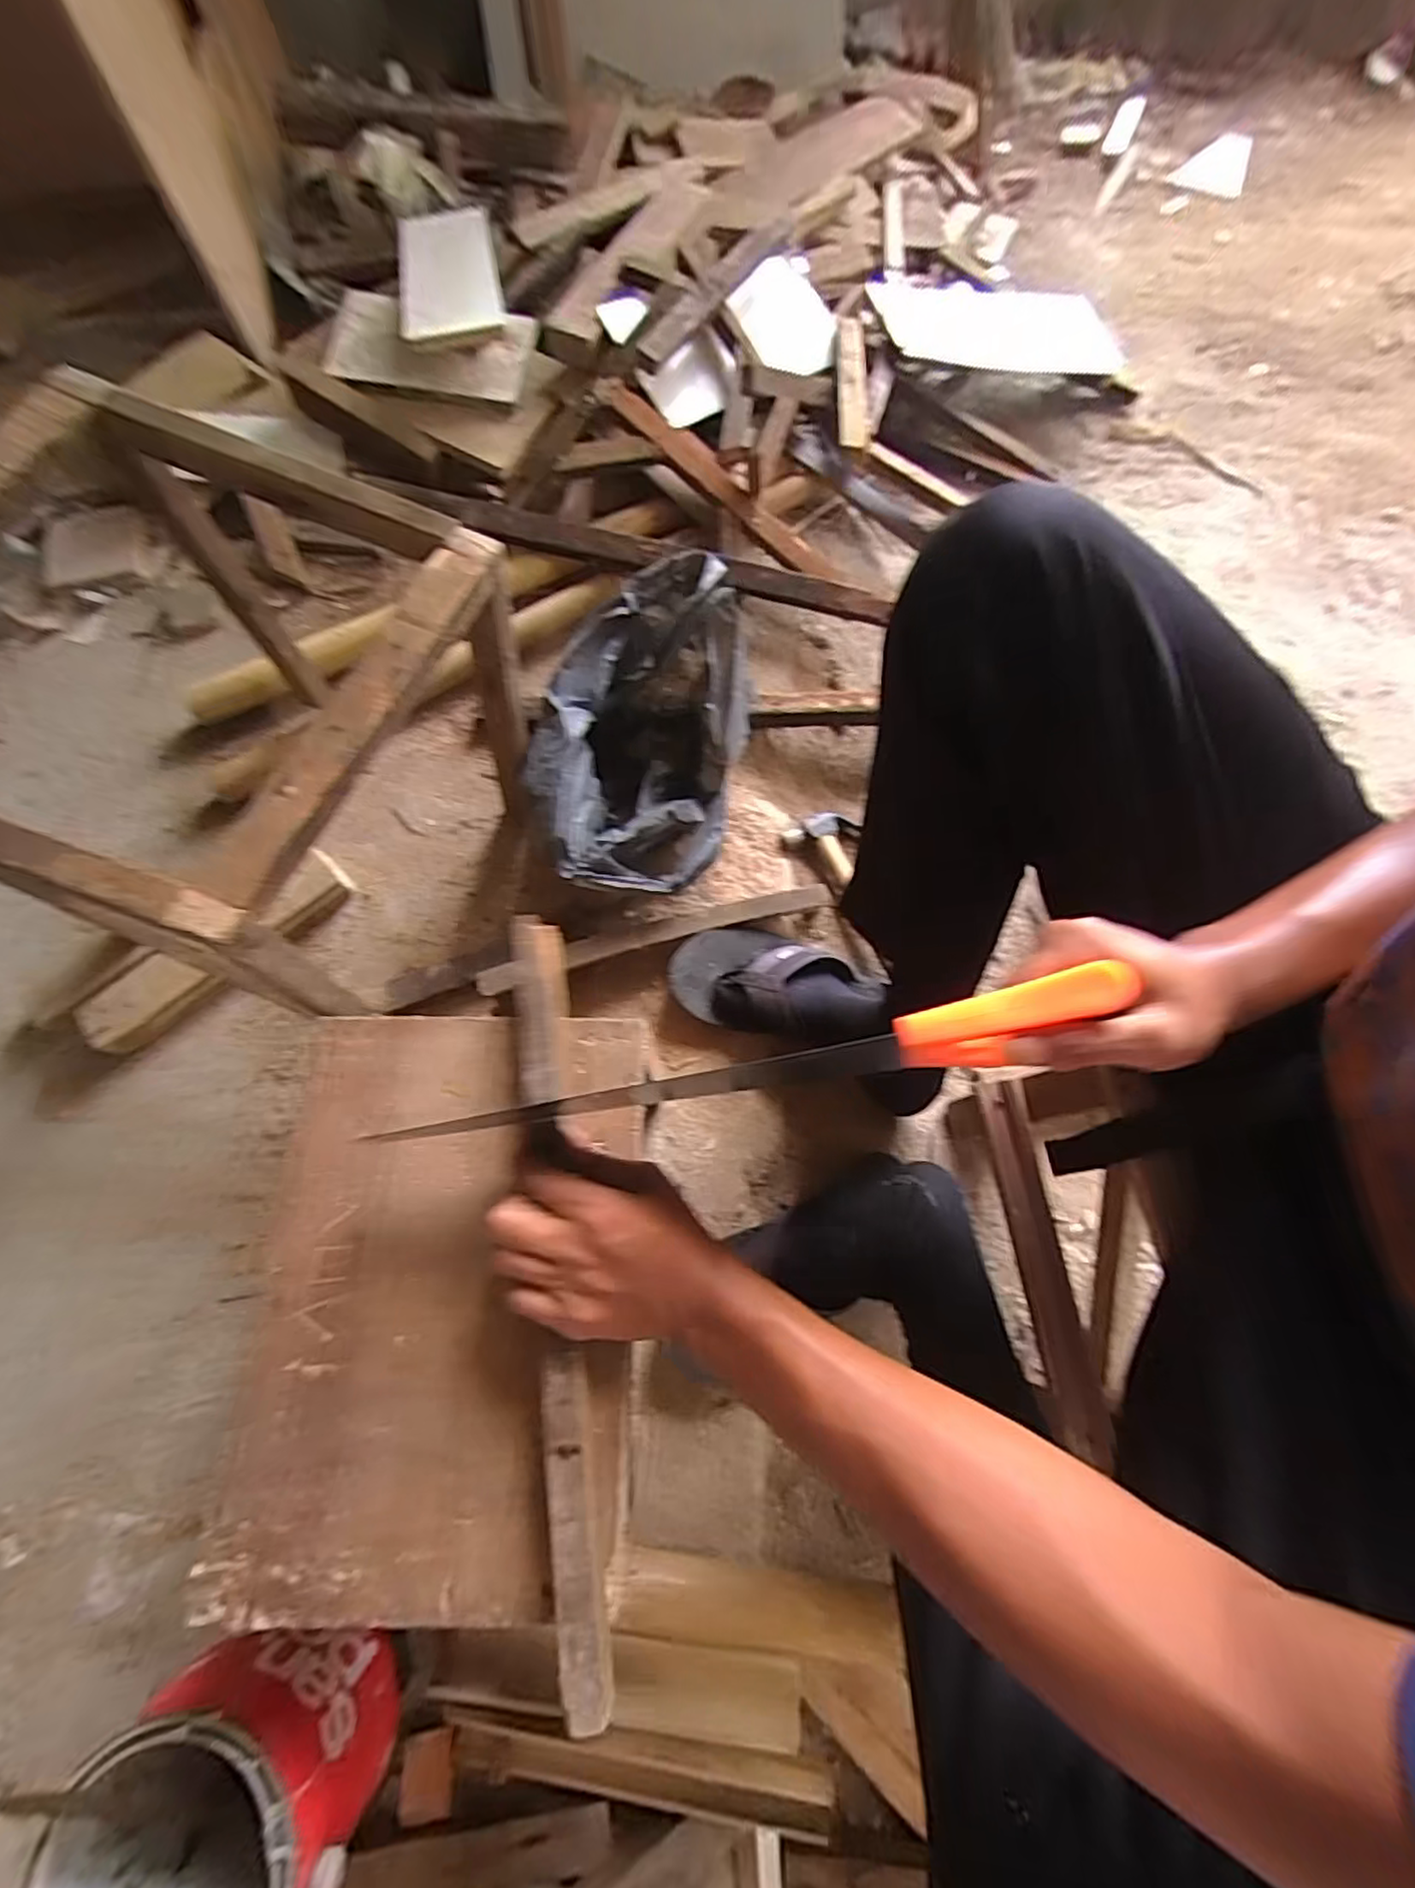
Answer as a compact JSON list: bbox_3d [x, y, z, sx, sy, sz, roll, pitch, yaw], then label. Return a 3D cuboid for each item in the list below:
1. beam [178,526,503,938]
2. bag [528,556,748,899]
[{"bbox_3d":[-0.212,-0.138,0.402,0.039,0.018,0.298,19,71,7],"label":"beam"},{"bbox_3d":[-0.063,-0.202,0.691,0.191,0.175,0.324,14,70,5],"label":"bag"}]

